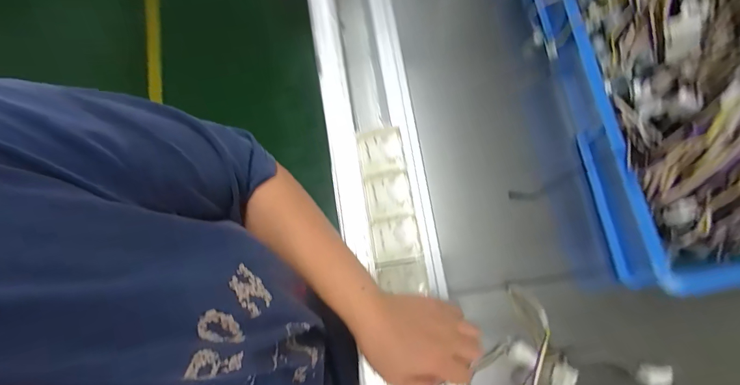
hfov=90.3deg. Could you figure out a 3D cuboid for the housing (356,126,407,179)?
[{"bbox_3d":[0.013,-0.043,0.426,0.050,0.034,0.055,-10,77,-1],"label":"housing"}]

